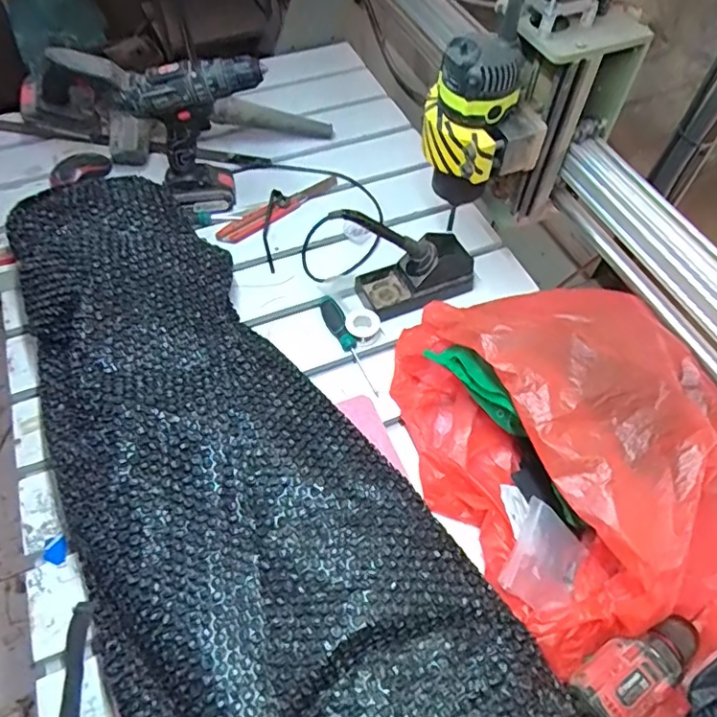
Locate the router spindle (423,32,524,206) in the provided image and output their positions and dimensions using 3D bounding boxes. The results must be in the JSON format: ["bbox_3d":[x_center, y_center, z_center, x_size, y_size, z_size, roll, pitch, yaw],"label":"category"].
[{"bbox_3d":[0.114,-0.249,0.588,0.092,0.167,0.088,8,57,5],"label":"router spindle"}]

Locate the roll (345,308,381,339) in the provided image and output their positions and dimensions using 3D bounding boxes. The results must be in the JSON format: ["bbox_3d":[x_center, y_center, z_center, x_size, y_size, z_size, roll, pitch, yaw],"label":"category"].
[{"bbox_3d":[0.005,-0.046,0.716,0.043,0.014,0.040,0,86,0],"label":"roll"}]

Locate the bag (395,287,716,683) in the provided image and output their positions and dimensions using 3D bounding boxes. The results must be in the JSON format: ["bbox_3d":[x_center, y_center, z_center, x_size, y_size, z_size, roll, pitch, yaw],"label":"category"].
[{"bbox_3d":[0.223,0.091,0.552,0.282,0.155,0.427,-22,60,-14],"label":"bag"}]

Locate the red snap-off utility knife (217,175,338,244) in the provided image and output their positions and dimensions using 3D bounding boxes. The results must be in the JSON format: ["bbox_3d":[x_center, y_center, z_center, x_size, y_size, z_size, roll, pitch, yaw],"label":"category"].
[{"bbox_3d":[-0.119,-0.233,0.851,0.216,0.018,0.031,-33,63,-20],"label":"red snap-off utility knife"}]

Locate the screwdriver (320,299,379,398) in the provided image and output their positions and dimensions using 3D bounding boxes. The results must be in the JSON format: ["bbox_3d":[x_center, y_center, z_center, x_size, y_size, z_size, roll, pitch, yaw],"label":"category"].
[{"bbox_3d":[-0.009,-0.020,0.707,0.022,0.026,0.155,-26,61,-16],"label":"screwdriver"}]

